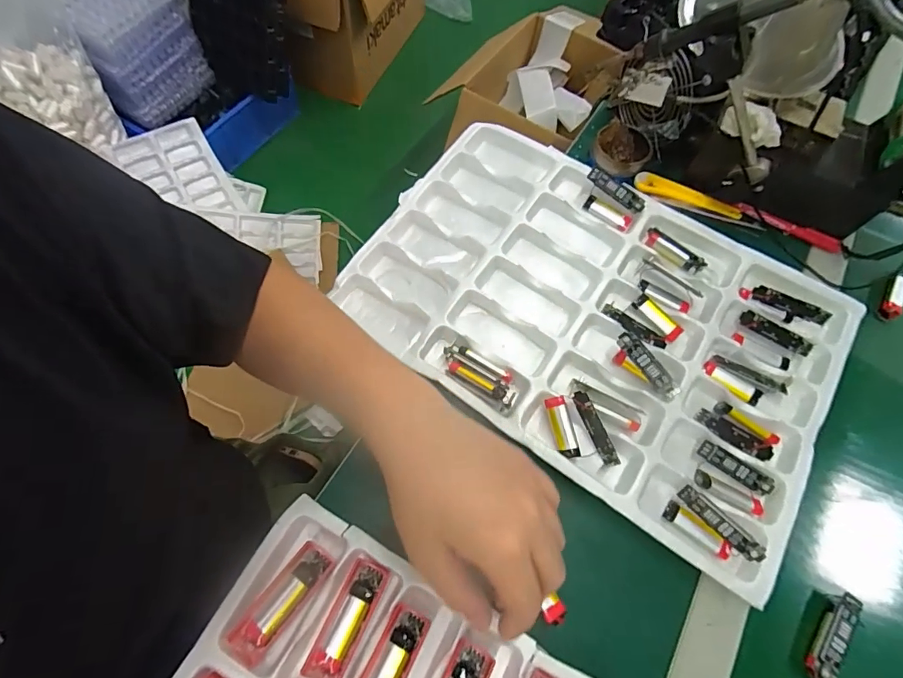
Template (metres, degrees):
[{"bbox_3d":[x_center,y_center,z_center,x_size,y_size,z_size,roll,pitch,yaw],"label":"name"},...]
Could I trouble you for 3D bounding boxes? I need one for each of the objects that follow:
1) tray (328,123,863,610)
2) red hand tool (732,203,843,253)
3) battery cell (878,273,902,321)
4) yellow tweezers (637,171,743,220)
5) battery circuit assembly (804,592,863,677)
[{"bbox_3d":[0.137,-0.032,0.458,0.454,0.034,0.322,34,68,11],"label":"tray"},{"bbox_3d":[0.382,-0.129,0.522,0.120,0.012,0.010,27,66,9],"label":"red hand tool"},{"bbox_3d":[0.478,-0.046,0.496,0.021,0.018,0.057,30,67,10],"label":"battery cell"},{"bbox_3d":[0.274,-0.166,0.531,0.123,0.009,0.026,17,65,4],"label":"yellow tweezers"},{"bbox_3d":[0.293,0.228,0.352,0.018,0.017,0.068,36,69,12],"label":"battery circuit assembly"}]

